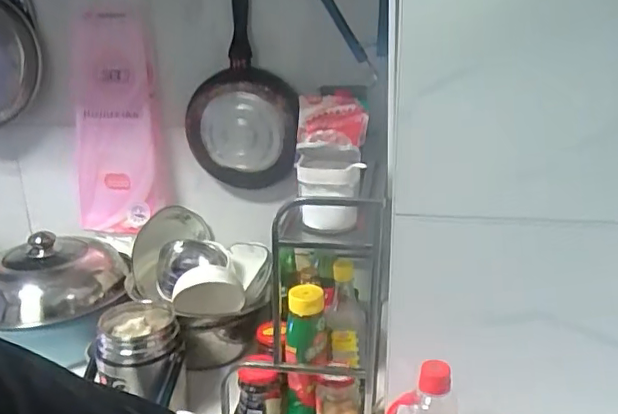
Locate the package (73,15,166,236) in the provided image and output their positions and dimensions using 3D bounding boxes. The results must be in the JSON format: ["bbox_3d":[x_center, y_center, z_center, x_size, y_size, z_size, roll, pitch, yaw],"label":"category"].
[{"bbox_3d":[-0.428,-0.199,1.309,0.226,0.501,0.054,2,0,19],"label":"package"}]

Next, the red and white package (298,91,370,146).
[{"bbox_3d":[0.044,-0.179,1.133,0.157,0.110,0.047,9,-1,44],"label":"red and white package"}]

